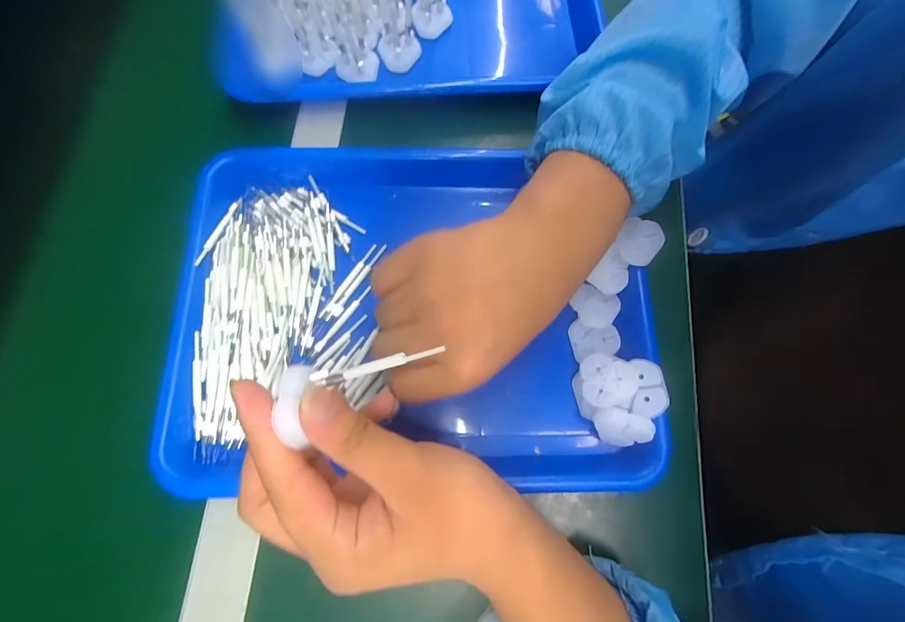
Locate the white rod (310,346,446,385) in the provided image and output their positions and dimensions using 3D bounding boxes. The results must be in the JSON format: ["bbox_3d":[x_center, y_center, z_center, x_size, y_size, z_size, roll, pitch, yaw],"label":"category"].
[{"bbox_3d":[-0.035,0.024,0.171,0.062,0.004,0.007,-15,75,12],"label":"white rod"}]

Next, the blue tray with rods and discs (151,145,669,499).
[{"bbox_3d":[-0.021,-0.004,0.290,0.336,0.047,0.243,-1,75,-1],"label":"blue tray with rods and discs"}]

